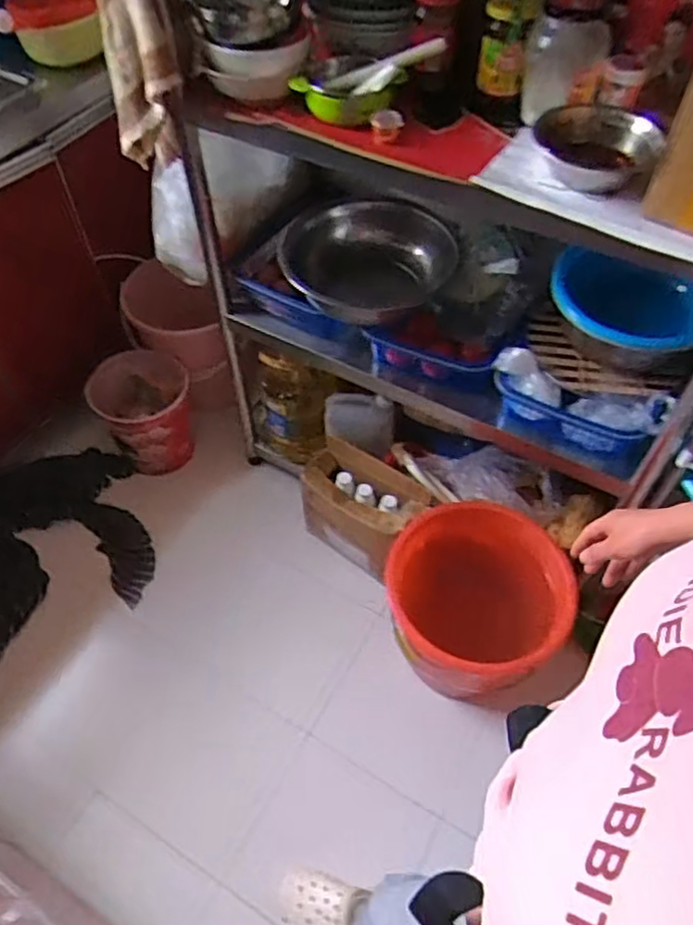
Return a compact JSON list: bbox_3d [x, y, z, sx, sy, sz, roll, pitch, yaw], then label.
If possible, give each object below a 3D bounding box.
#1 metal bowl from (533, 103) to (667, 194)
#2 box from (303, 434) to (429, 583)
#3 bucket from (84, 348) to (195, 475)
[{"bbox_3d":[0.322,-0.394,0.828,0.130,0.056,0.149,-10,55,-7],"label":"metal bowl"},{"bbox_3d":[0.031,0.123,1.472,0.293,0.252,0.194,26,59,18],"label":"box"},{"bbox_3d":[-0.509,-0.114,1.669,0.236,0.250,0.224,0,54,0],"label":"bucket"}]

